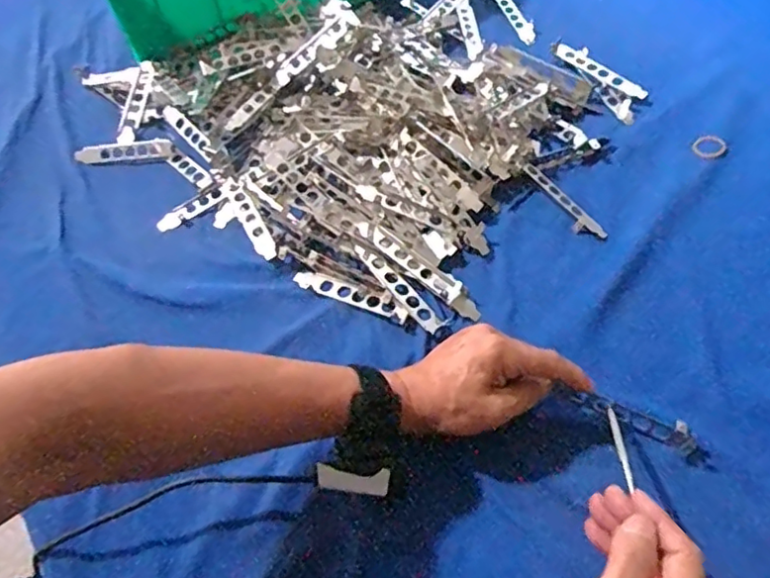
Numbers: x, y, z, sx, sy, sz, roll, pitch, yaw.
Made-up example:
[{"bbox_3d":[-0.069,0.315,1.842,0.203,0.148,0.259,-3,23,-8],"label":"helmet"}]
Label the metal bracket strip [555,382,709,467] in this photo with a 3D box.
[{"bbox_3d":[0.191,0.100,0.459,0.118,0.011,0.023,25,64,13],"label":"metal bracket strip"}]

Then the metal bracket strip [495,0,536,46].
[{"bbox_3d":[0.165,-0.355,0.764,0.024,0.006,0.131,-17,60,-6],"label":"metal bracket strip"}]

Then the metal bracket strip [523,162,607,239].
[{"bbox_3d":[0.173,-0.084,0.586,0.020,0.014,0.108,-33,63,-15],"label":"metal bracket strip"}]

